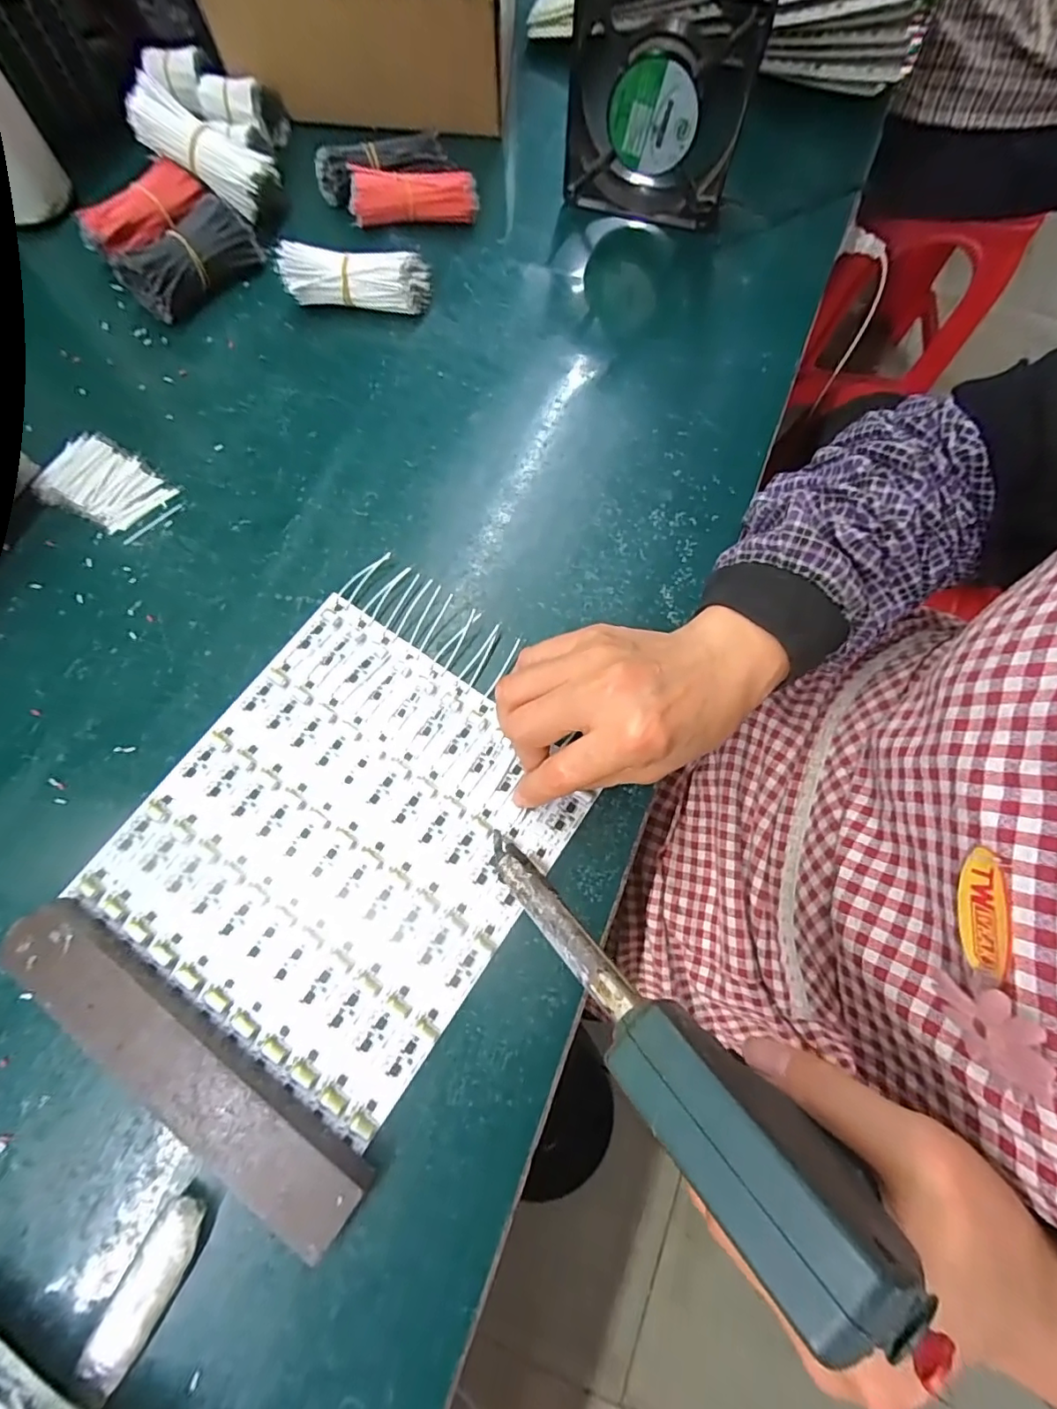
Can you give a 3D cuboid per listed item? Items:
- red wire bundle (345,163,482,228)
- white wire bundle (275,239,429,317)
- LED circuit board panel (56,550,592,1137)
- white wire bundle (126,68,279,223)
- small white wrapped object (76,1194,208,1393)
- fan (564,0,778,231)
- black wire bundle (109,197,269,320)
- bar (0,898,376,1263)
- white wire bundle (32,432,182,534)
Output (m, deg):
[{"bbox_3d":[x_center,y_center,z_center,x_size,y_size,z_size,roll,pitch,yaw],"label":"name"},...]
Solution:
[{"bbox_3d":[-0.087,-0.388,0.408,0.094,0.028,0.027,-4,73,-3],"label":"red wire bundle"},{"bbox_3d":[-0.123,-0.305,0.383,0.100,0.033,0.033,-1,73,-2],"label":"white wire bundle"},{"bbox_3d":[-0.090,0.059,0.287,0.193,0.004,0.225,34,75,8],"label":"LED circuit board panel"},{"bbox_3d":[-0.235,-0.405,0.388,0.091,0.028,0.038,26,73,-13],"label":"white wire bundle"},{"bbox_3d":[-0.160,0.245,0.222,0.021,0.013,0.067,26,74,6],"label":"small white wrapped object"},{"bbox_3d":[0.090,-0.423,0.376,0.125,0.126,0.044,20,73,4],"label":"fan"},{"bbox_3d":[-0.244,-0.323,0.384,0.045,0.036,0.100,42,76,11],"label":"black wire bundle"},{"bbox_3d":[-0.160,0.163,0.244,0.199,0.020,0.035,34,75,9],"label":"bar"},{"bbox_3d":[-0.271,-0.140,0.341,0.073,0.012,0.050,29,74,7],"label":"white wire bundle"}]

